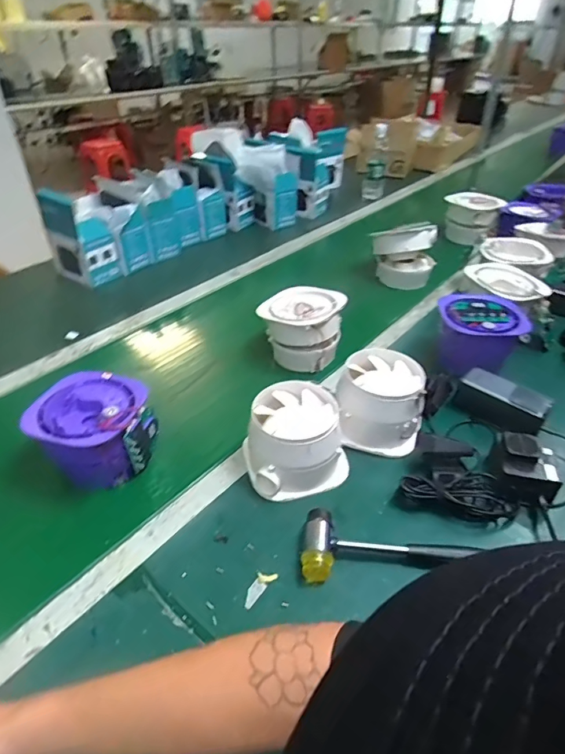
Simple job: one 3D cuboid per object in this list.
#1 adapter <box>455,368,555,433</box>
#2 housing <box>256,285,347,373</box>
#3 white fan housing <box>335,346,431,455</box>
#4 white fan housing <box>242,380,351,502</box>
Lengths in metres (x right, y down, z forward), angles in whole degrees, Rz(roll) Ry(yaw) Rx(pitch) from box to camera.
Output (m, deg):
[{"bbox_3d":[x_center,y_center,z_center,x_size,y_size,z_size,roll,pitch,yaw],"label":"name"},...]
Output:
[{"bbox_3d":[0.349,0.037,0.732,0.135,0.058,0.055,24,44,28],"label":"adapter"},{"bbox_3d":[0.042,-0.093,0.867,0.138,0.119,0.119,17,42,21],"label":"housing"},{"bbox_3d":[0.146,0.033,0.682,0.122,0.090,0.125,9,39,12],"label":"white fan housing"},{"bbox_3d":[0.019,0.087,0.642,0.141,0.095,0.130,-5,39,-6],"label":"white fan housing"}]

